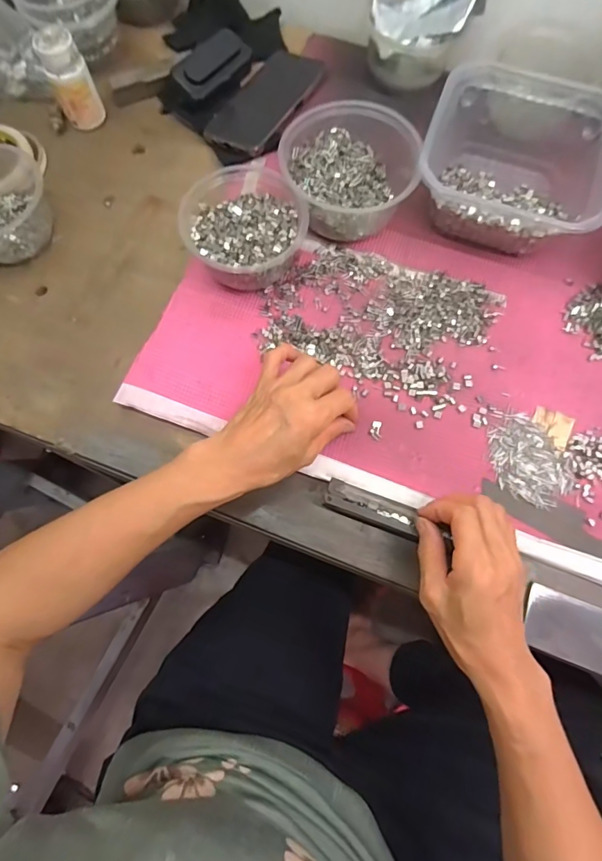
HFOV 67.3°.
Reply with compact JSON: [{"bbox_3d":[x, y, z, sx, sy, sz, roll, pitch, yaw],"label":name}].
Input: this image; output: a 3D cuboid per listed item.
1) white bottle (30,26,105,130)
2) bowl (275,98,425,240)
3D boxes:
[{"bbox_3d":[-0.251,-0.379,0.496,0.042,0.084,0.042,-29,75,-10],"label":"white bottle"},{"bbox_3d":[0.048,-0.259,0.453,0.128,0.067,0.126,8,72,2],"label":"bowl"}]

